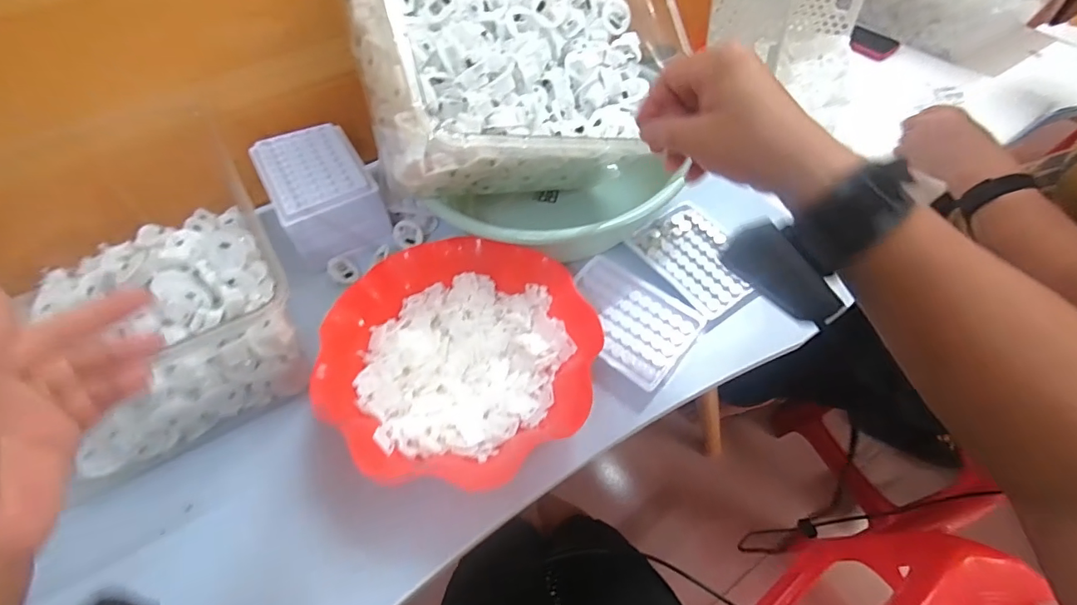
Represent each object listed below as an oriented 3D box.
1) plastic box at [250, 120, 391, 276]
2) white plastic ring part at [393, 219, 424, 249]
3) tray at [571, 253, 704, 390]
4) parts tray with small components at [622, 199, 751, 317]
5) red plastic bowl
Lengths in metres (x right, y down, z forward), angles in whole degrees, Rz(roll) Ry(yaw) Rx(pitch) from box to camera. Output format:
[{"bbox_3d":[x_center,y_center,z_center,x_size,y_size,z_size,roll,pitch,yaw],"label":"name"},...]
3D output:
[{"bbox_3d":[-0.234,-0.120,0.525,0.097,0.073,0.136,-27,60,-16],"label":"plastic box"},{"bbox_3d":[-0.146,-0.077,0.541,0.033,0.030,0.012,-9,19,11],"label":"white plastic ring part"},{"bbox_3d":[0.081,0.015,0.464,0.127,0.010,0.100,34,63,22],"label":"tray"},{"bbox_3d":[0.165,-0.050,0.506,0.093,0.011,0.126,-30,60,-18],"label":"parts tray with small components"},{"bbox_3d":[-0.064,0.046,0.415,0.218,0.053,0.210,0,56,1],"label":"red plastic bowl"}]

